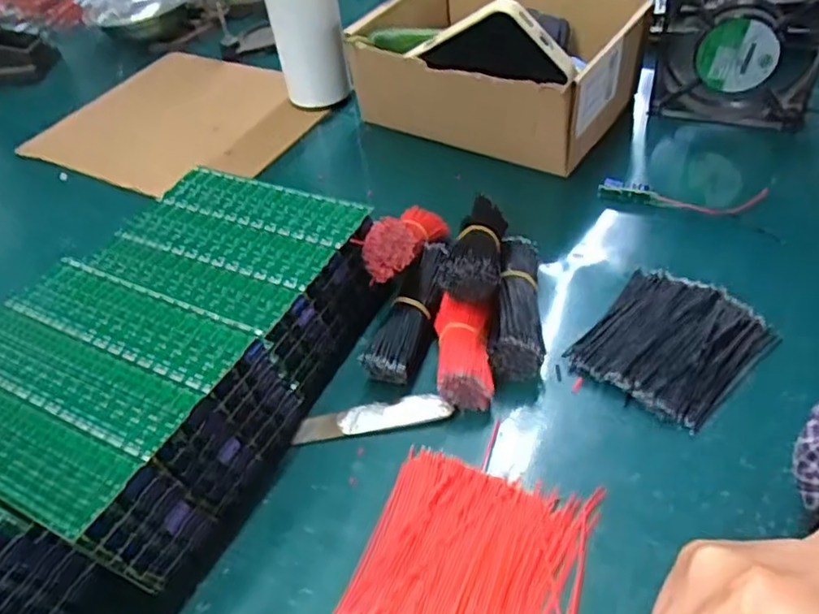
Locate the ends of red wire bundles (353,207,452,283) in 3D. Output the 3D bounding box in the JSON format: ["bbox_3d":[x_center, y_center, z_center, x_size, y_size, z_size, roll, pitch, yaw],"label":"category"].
[{"bbox_3d":[-0.001,-0.049,0.438,0.037,0.035,0.103,12,22,15],"label":"ends of red wire bundles"}]

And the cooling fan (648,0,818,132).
[{"bbox_3d":[0.267,-0.213,0.525,0.120,0.121,0.032,18,49,24],"label":"cooling fan"}]

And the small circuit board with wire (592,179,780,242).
[{"bbox_3d":[0.209,-0.082,0.487,0.129,0.010,0.039,16,50,19],"label":"small circuit board with wire"}]

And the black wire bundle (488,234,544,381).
[{"bbox_3d":[0.067,-0.006,0.414,0.030,0.032,0.104,0,44,8],"label":"black wire bundle"}]

